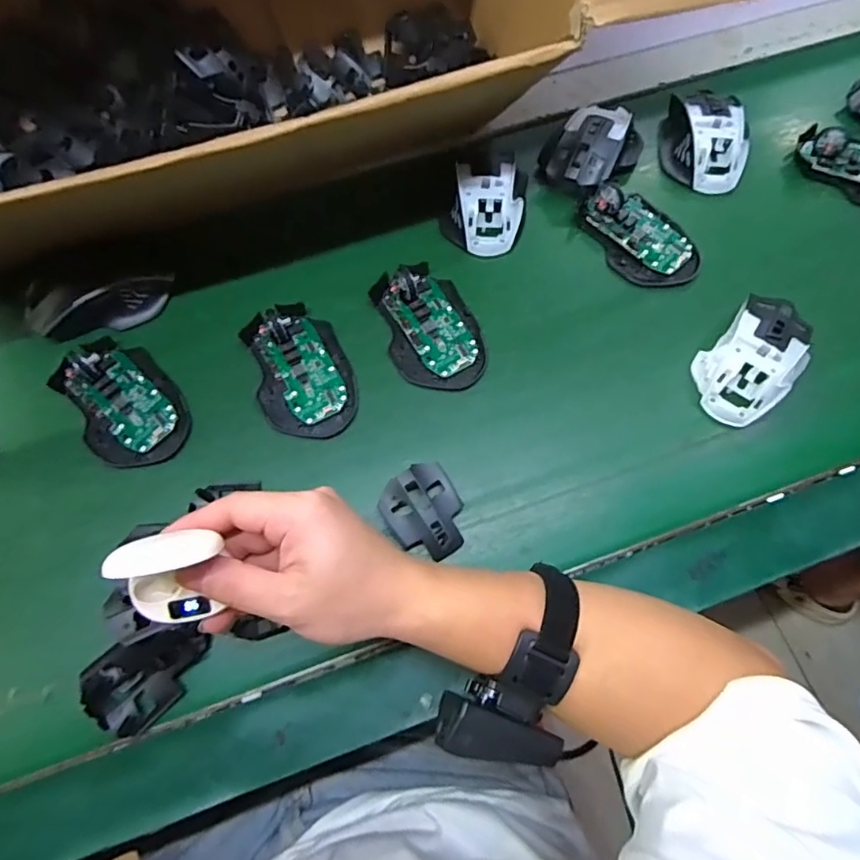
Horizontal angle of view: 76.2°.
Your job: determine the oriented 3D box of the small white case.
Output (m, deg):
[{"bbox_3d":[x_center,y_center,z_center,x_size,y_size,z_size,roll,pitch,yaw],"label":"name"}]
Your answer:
[{"bbox_3d":[-0.135,0.078,0.288,0.050,0.054,0.046,5,73,1],"label":"small white case"}]

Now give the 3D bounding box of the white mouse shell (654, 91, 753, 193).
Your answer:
[{"bbox_3d":[0.252,-0.267,0.502,0.070,0.035,0.103,-3,73,-2],"label":"white mouse shell"}]

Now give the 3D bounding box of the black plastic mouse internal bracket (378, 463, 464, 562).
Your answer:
[{"bbox_3d":[-0.002,0.059,0.390,0.054,0.015,0.064,-34,76,-11],"label":"black plastic mouse internal bracket"}]

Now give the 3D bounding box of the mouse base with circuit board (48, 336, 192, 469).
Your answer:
[{"bbox_3d":[-0.239,-0.021,0.422,0.076,0.024,0.111,-42,78,-13],"label":"mouse base with circuit board"}]

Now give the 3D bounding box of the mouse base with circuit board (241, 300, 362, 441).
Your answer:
[{"bbox_3d":[-0.103,-0.048,0.431,0.072,0.018,0.115,-23,74,-8],"label":"mouse base with circuit board"}]

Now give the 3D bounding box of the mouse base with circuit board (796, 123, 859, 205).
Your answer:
[{"bbox_3d":[0.392,-0.237,0.496,0.115,0.022,0.057,26,74,7],"label":"mouse base with circuit board"}]

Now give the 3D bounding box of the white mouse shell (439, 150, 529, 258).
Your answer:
[{"bbox_3d":[0.049,-0.197,0.478,0.072,0.034,0.088,11,73,3],"label":"white mouse shell"}]

